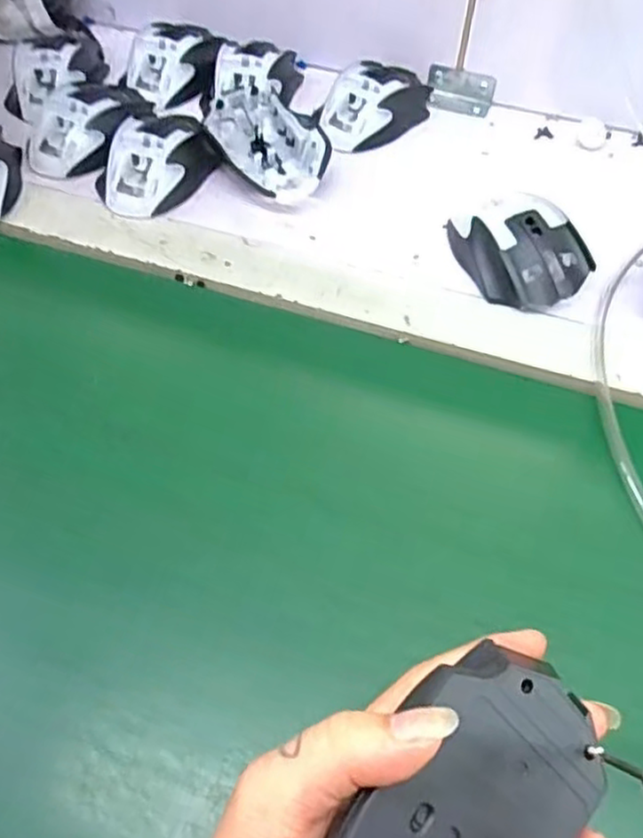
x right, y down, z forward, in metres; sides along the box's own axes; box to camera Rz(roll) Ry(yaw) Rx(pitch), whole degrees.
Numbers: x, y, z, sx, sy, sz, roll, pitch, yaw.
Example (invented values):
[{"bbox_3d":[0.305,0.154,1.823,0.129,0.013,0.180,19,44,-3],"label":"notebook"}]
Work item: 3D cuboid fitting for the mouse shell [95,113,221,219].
[{"bbox_3d":[-0.128,-0.200,0.526,0.065,0.030,0.100,26,64,20],"label":"mouse shell"}]

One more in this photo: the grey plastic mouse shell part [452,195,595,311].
[{"bbox_3d":[0.133,-0.121,0.475,0.066,0.035,0.104,-25,59,-10],"label":"grey plastic mouse shell part"}]

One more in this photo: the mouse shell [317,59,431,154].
[{"bbox_3d":[0.044,-0.267,0.579,0.067,0.032,0.118,28,65,21],"label":"mouse shell"}]

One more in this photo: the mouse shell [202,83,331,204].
[{"bbox_3d":[-0.045,-0.215,0.538,0.071,0.032,0.109,-30,60,-13],"label":"mouse shell"}]

